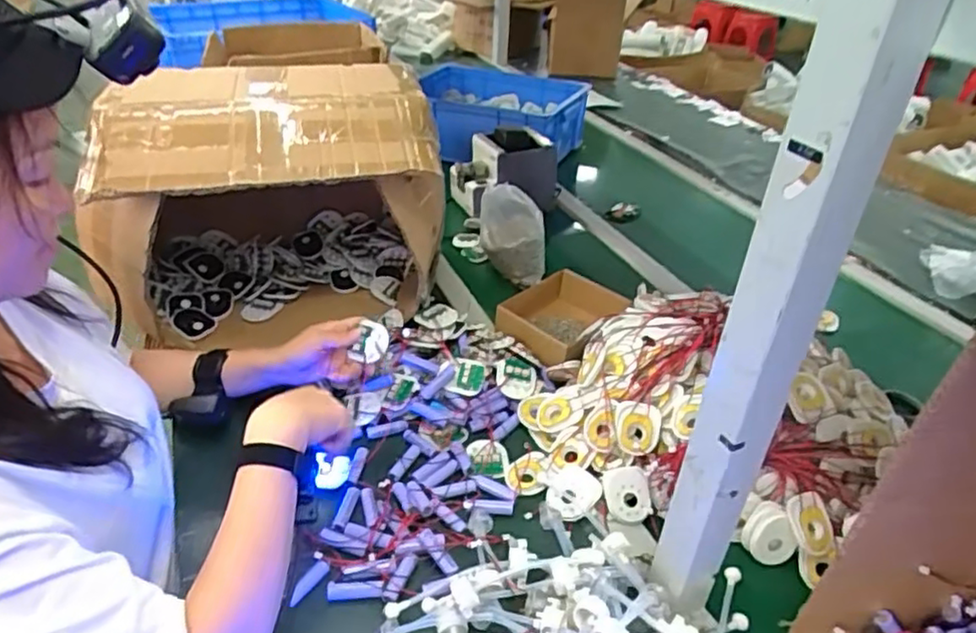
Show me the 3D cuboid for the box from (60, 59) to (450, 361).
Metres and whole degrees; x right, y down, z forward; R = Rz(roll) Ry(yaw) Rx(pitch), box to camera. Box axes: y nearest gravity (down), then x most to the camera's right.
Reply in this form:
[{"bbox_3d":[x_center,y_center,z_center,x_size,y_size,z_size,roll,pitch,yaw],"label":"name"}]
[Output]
[{"bbox_3d":[-0.293,-0.166,0.942,0.415,0.299,0.331,-6,35,-12],"label":"box"}]

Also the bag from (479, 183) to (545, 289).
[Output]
[{"bbox_3d":[0.043,-0.137,1.116,0.119,0.152,0.080,8,34,9],"label":"bag"}]

